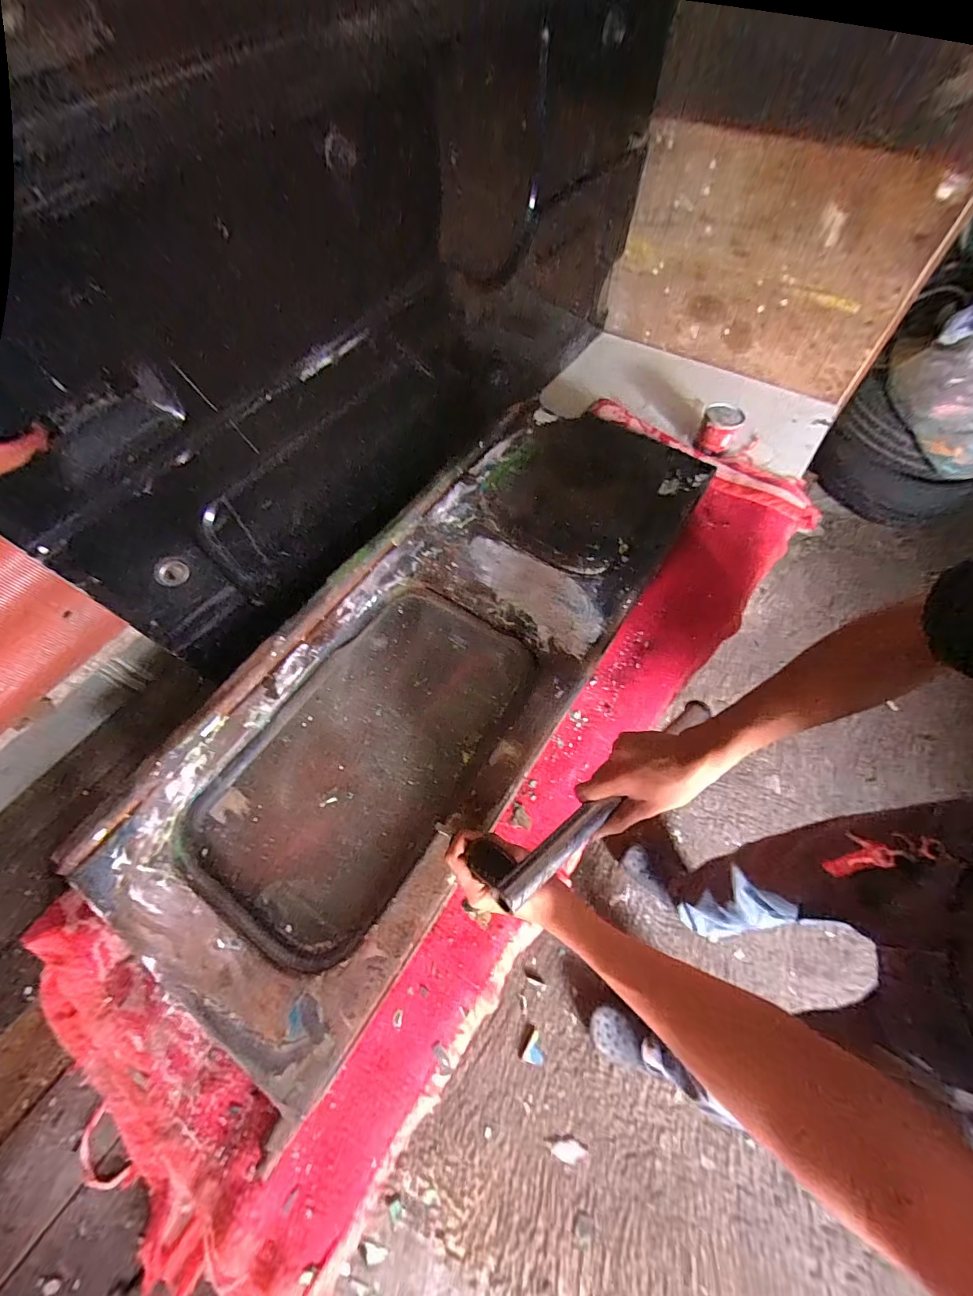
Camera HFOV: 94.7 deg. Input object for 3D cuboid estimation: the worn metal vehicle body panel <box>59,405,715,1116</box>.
[{"bbox_3d":[-0.048,-0.023,0.629,0.362,0.053,0.965,31,69,18],"label":"worn metal vehicle body panel"}]

